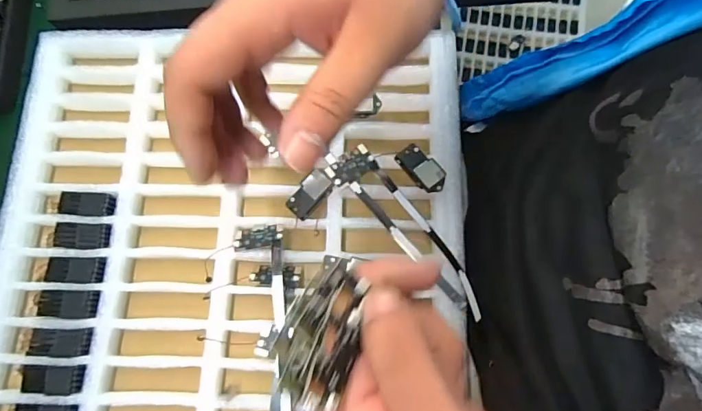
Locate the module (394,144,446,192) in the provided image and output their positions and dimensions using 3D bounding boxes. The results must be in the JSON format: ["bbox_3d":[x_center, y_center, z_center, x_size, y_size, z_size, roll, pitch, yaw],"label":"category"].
[{"bbox_3d":[0.051,-0.027,0.337,0.021,0.005,0.040,-43,80,-3],"label":"module"}]

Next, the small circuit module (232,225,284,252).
[{"bbox_3d":[-0.067,0.022,0.335,0.035,0.004,0.019,-10,47,5],"label":"small circuit module"}]

